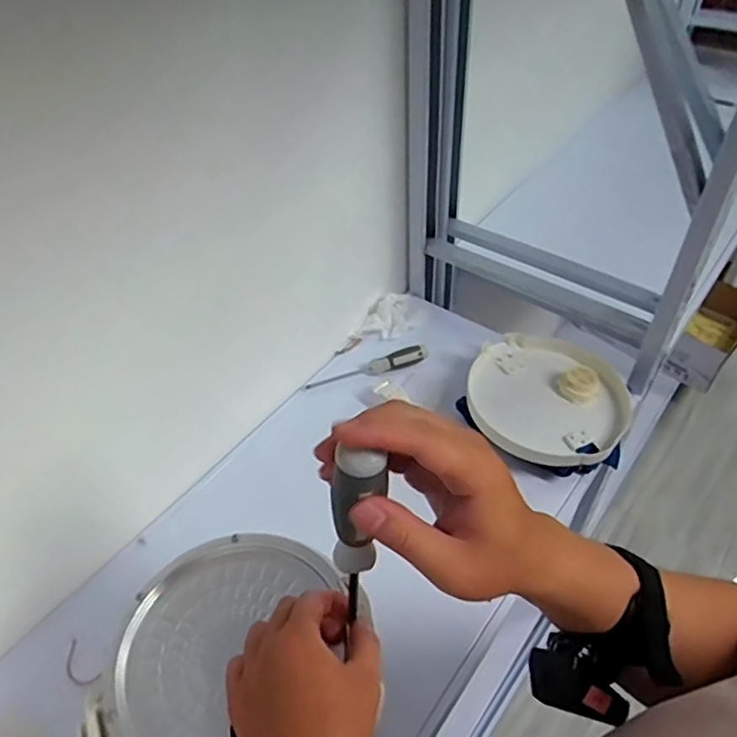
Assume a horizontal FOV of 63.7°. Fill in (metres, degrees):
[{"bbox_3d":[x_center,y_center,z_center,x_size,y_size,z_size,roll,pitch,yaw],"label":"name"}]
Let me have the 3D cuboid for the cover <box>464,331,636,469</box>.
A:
[{"bbox_3d":[0.244,0.032,0.804,0.208,0.032,0.231,9,49,12],"label":"cover"}]

